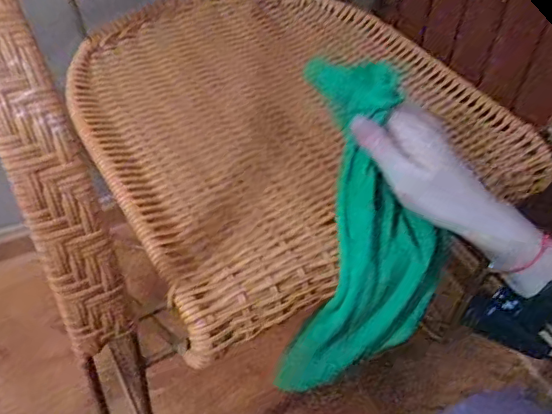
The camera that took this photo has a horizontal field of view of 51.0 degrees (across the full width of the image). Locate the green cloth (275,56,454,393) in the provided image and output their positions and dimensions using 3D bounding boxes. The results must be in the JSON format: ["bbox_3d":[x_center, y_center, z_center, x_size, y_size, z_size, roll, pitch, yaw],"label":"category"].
[{"bbox_3d":[0.074,0.030,0.501,0.137,0.308,0.068,-8,28,-10],"label":"green cloth"}]

